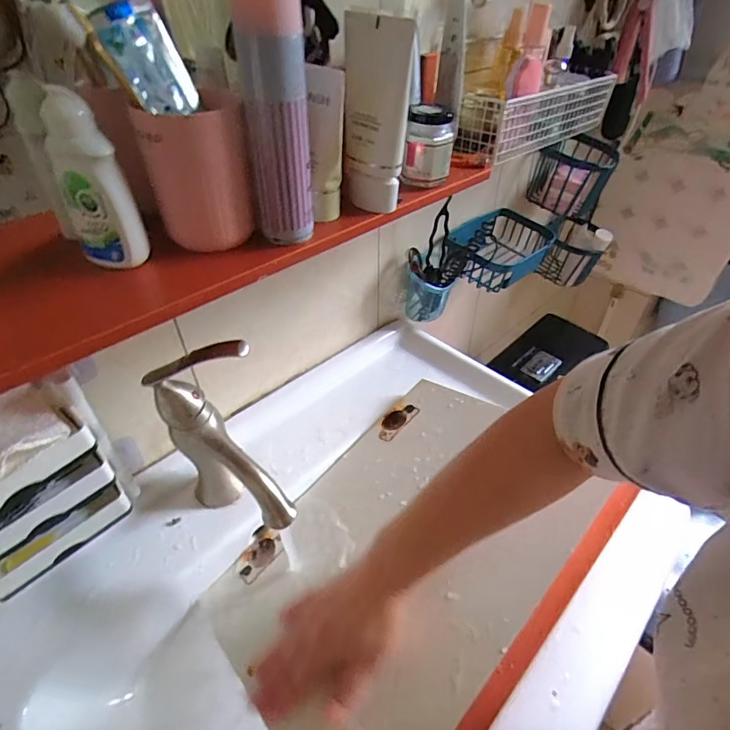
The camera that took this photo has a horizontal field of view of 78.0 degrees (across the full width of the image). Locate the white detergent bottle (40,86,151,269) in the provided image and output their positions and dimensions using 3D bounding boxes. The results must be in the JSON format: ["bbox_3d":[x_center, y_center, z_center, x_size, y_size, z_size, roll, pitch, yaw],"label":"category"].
[{"bbox_3d":[-0.188,-0.124,0.313,0.037,0.110,0.029,18,44,21],"label":"white detergent bottle"}]

